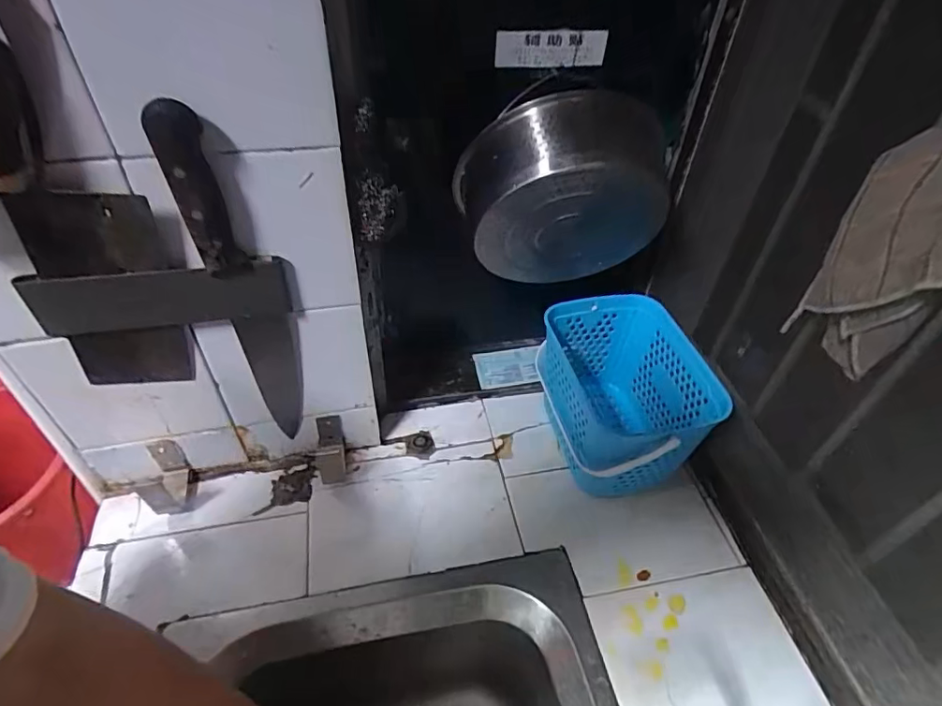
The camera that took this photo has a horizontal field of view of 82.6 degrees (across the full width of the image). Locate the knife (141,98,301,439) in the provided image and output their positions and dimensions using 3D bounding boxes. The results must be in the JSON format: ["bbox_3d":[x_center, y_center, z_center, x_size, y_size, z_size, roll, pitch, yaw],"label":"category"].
[{"bbox_3d":[-0.192,-0.040,0.471,0.056,0.342,0.019,-9,46,-12],"label":"knife"}]

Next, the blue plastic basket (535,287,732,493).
[{"bbox_3d":[0.173,0.057,0.624,0.149,0.149,0.199,-10,46,-13],"label":"blue plastic basket"}]

